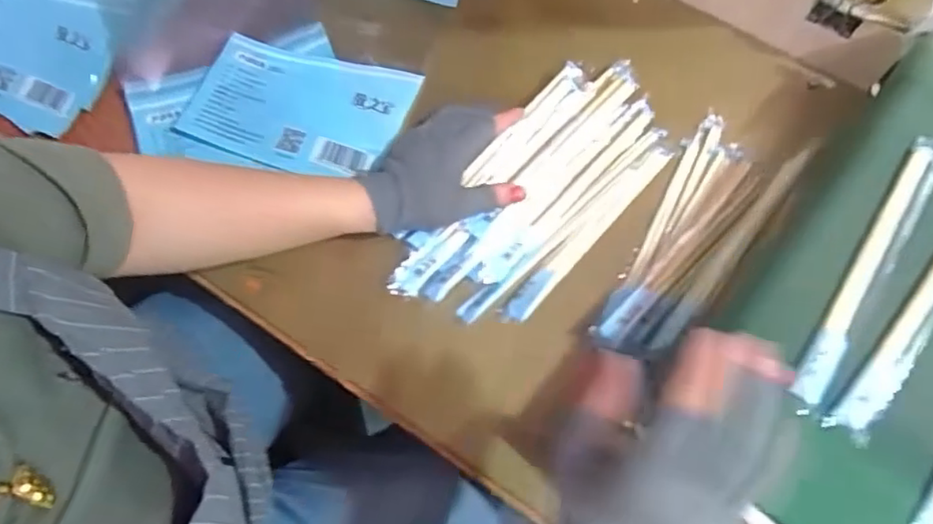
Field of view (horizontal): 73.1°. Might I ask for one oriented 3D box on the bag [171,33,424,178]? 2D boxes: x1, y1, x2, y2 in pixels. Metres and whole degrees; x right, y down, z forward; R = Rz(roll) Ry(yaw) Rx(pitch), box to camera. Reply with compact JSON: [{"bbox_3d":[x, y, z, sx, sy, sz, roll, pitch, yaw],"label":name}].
[{"bbox_3d":[-0.158,-0.145,0.592,0.202,0.015,0.119,12,71,4],"label":"bag"}]

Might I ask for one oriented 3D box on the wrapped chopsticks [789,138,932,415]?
[{"bbox_3d":[0.270,0.003,0.419,0.023,0.008,0.221,33,73,10],"label":"wrapped chopsticks"}]

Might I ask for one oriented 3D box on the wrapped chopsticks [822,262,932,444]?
[{"bbox_3d":[0.303,0.024,0.411,0.025,0.005,0.227,40,75,12],"label":"wrapped chopsticks"}]

